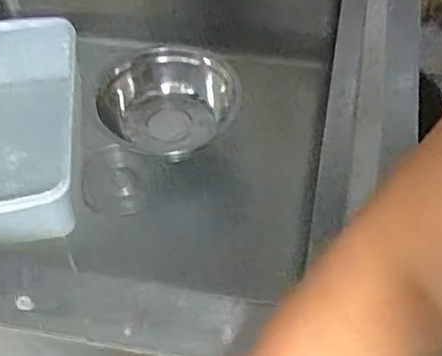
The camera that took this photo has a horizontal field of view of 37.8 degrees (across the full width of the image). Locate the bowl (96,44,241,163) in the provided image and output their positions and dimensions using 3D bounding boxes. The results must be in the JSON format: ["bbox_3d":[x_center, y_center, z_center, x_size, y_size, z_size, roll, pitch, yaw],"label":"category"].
[{"bbox_3d":[-0.061,-0.089,0.815,0.156,0.086,0.165,-1,53,2],"label":"bowl"}]

